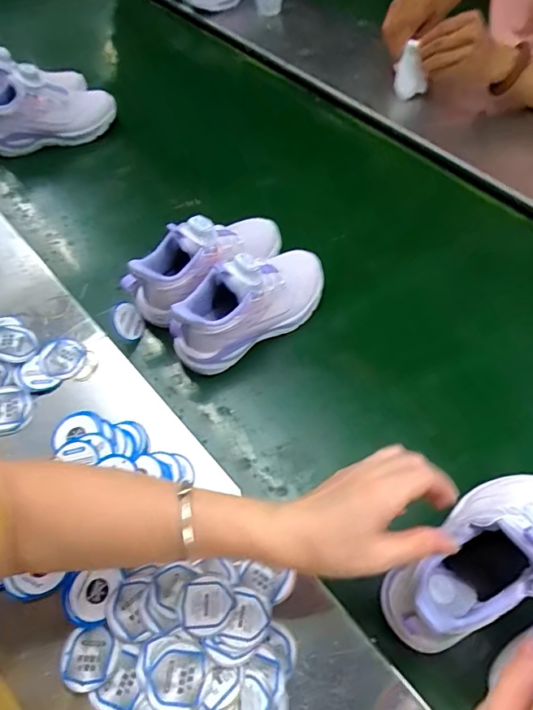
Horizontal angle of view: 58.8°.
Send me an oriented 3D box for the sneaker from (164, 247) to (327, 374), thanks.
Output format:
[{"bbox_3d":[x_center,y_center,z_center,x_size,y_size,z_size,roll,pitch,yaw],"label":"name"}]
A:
[{"bbox_3d":[-0.015,-0.064,0.550,0.211,0.108,0.079,-29,64,-17],"label":"sneaker"}]

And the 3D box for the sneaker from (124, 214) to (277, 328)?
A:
[{"bbox_3d":[-0.072,-0.123,0.575,0.093,0.092,0.210,31,64,16],"label":"sneaker"}]

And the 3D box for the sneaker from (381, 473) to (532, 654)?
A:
[{"bbox_3d":[0.193,0.150,0.381,0.207,0.122,0.076,-30,65,-17],"label":"sneaker"}]

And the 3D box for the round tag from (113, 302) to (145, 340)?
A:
[{"bbox_3d":[-0.166,-0.040,0.570,0.005,0.044,0.037,-4,32,44],"label":"round tag"}]

